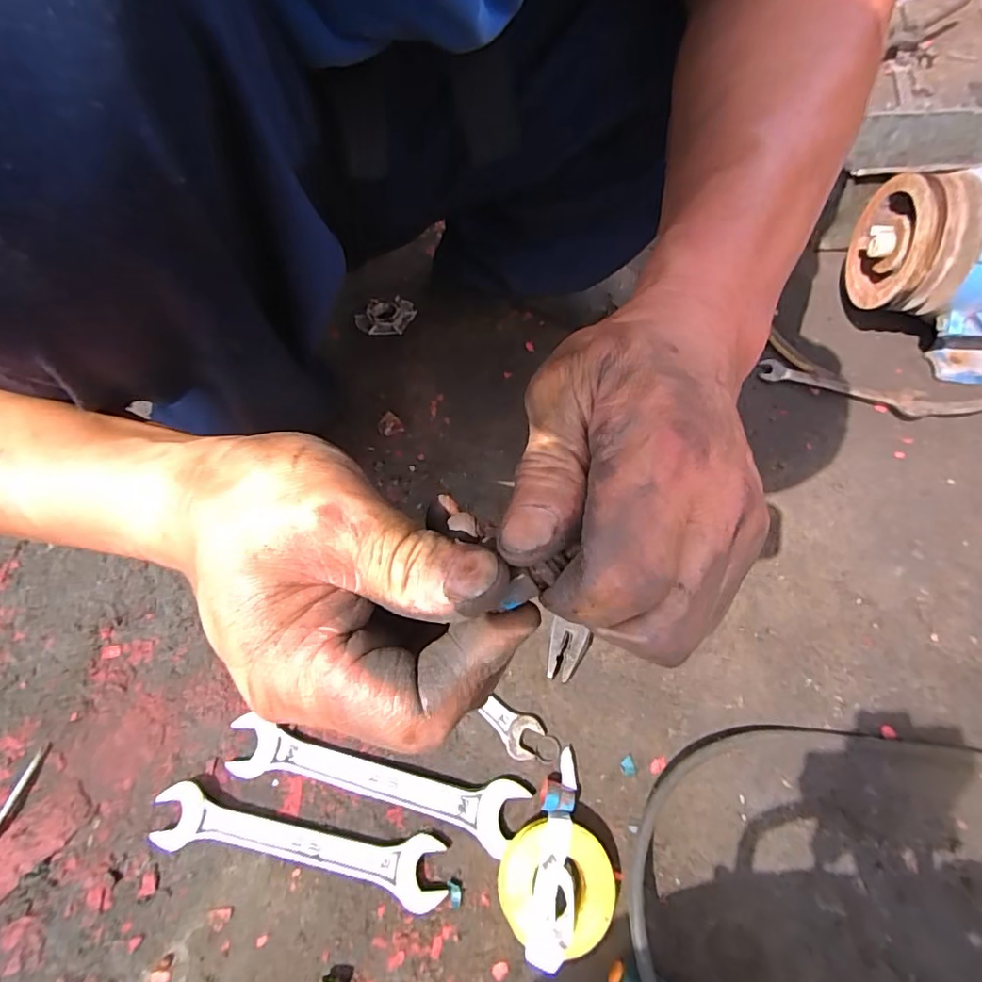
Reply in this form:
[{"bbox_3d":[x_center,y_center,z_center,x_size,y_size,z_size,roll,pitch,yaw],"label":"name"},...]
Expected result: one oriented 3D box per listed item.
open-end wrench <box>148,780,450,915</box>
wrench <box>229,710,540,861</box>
[{"bbox_3d":[-0.126,0.234,0.366,0.194,0.012,0.039,10,61,3],"label":"open-end wrench"},{"bbox_3d":[-0.083,0.202,0.386,0.207,0.010,0.041,13,61,5],"label":"wrench"}]

